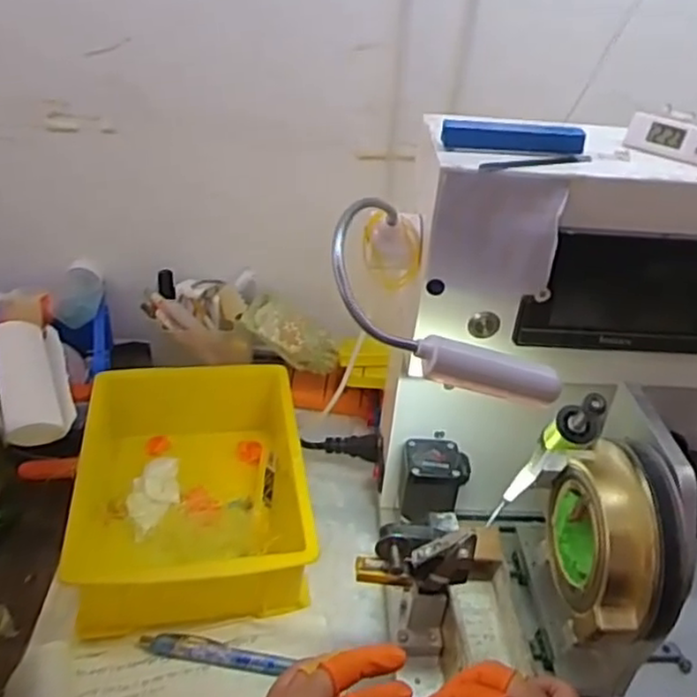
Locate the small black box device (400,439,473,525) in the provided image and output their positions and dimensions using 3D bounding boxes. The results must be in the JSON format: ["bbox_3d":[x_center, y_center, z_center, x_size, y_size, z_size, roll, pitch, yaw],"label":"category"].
[{"bbox_3d":[0.067,0.105,0.558,0.052,0.048,0.050,6,34,2],"label":"small black box device"}]

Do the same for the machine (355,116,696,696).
[{"bbox_3d":[0.209,0.059,0.468,0.346,0.334,0.214,3,34,-3],"label":"machine"}]

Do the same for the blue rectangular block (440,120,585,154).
[{"bbox_3d":[0.100,-0.129,0.435,0.086,0.015,0.012,4,34,-1],"label":"blue rectangular block"}]

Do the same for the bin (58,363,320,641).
[{"bbox_3d":[-0.133,0.118,0.615,0.179,0.080,0.246,-2,35,-11],"label":"bin"}]

